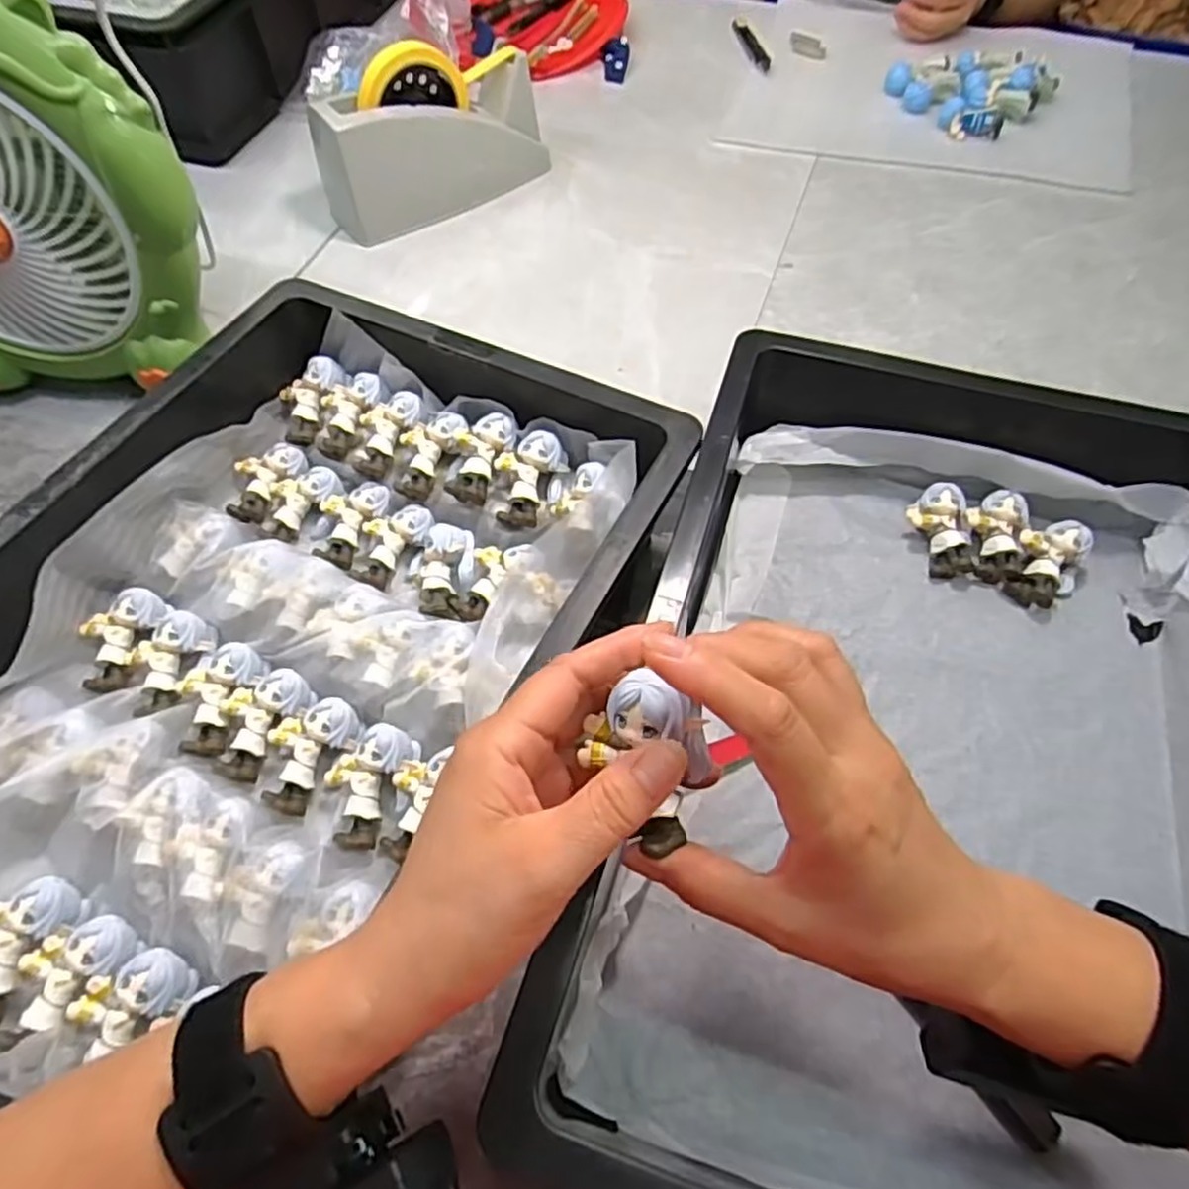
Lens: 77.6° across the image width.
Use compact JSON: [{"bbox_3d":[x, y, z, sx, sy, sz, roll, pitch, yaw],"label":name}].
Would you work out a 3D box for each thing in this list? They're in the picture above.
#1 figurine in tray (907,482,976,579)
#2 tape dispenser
[{"bbox_3d":[0.224,-0.042,0.474,0.034,0.025,0.060,-5,78,-2],"label":"figurine in tray"},{"bbox_3d":[-0.140,-0.398,0.636,0.197,0.111,0.070,-31,63,-17],"label":"tape dispenser"}]

